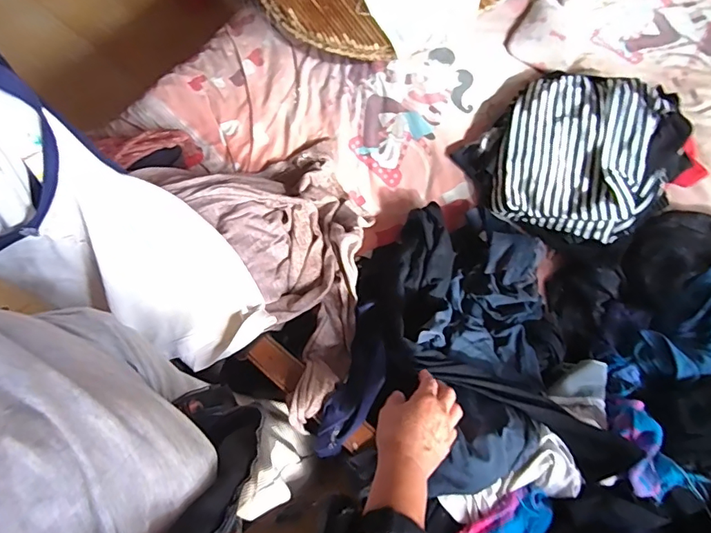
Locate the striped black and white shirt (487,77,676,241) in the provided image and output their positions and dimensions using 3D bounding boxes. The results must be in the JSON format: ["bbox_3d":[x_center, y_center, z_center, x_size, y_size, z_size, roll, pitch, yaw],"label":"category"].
[{"bbox_3d":[0.393,-0.201,0.811,0.262,0.103,0.311,20,75,6],"label":"striped black and white shirt"}]

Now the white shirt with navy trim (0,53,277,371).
[{"bbox_3d":[-0.261,-0.018,0.498,0.118,0.415,0.174,26,74,33],"label":"white shirt with navy trim"}]

